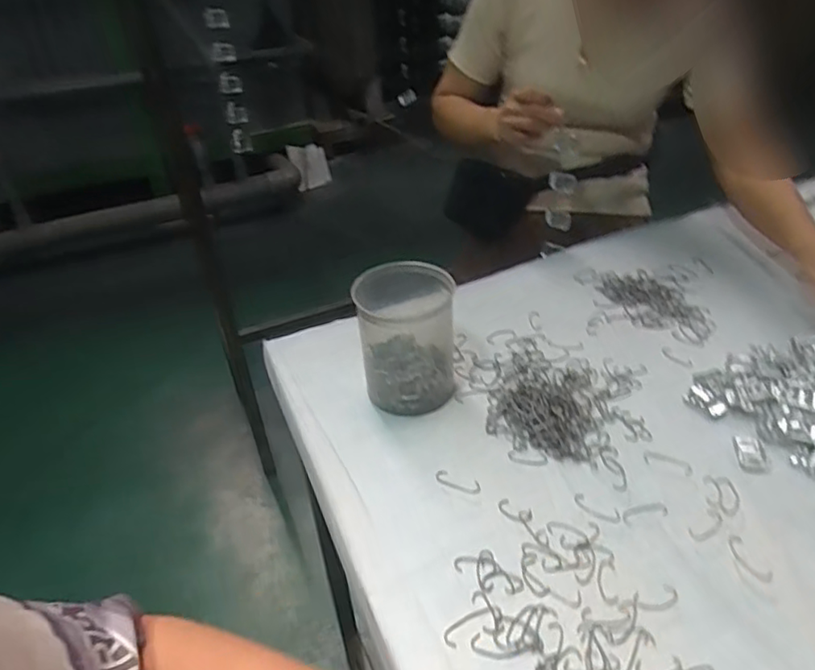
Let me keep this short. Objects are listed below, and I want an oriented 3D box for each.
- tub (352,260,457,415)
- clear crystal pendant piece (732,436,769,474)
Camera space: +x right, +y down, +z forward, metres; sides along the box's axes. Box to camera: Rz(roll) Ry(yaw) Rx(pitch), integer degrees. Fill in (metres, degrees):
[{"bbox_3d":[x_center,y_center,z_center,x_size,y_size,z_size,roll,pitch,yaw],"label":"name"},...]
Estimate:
[{"bbox_3d":[0.001,0.006,0.647,0.103,0.140,0.101,-5,35,2],"label":"tub"},{"bbox_3d":[0.329,0.114,0.568,0.025,0.005,0.041,4,37,13],"label":"clear crystal pendant piece"}]

